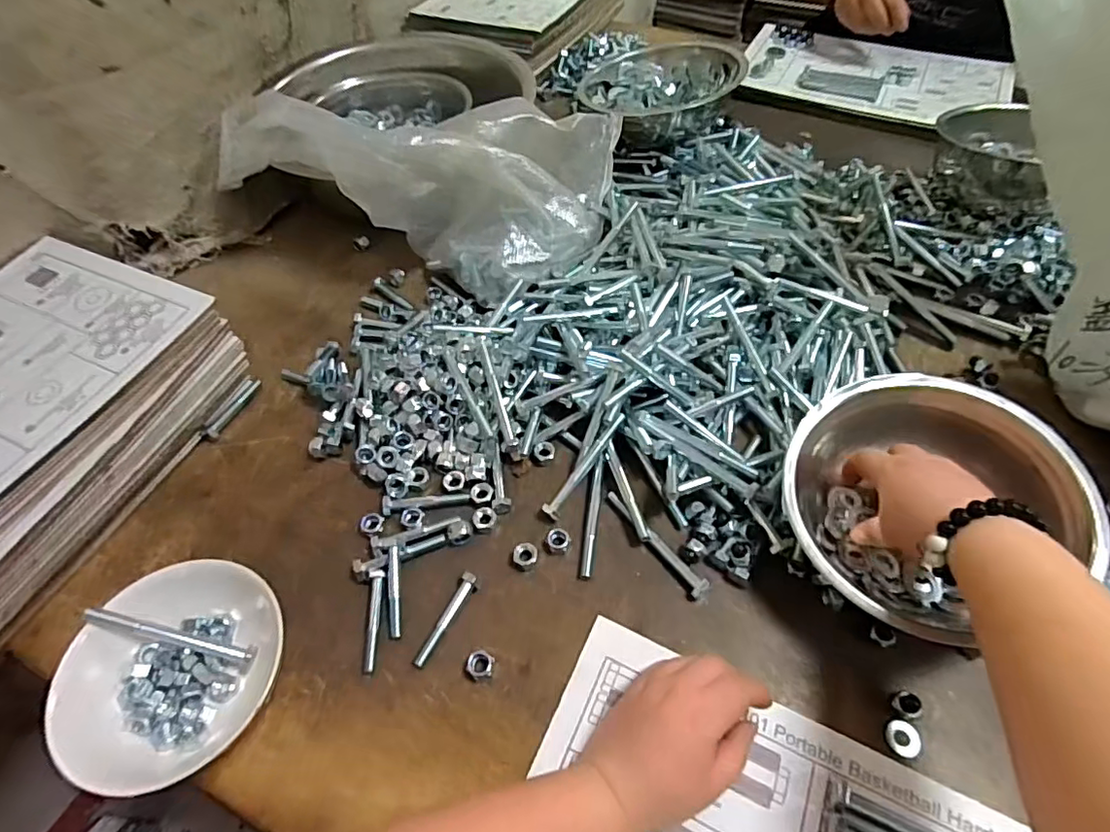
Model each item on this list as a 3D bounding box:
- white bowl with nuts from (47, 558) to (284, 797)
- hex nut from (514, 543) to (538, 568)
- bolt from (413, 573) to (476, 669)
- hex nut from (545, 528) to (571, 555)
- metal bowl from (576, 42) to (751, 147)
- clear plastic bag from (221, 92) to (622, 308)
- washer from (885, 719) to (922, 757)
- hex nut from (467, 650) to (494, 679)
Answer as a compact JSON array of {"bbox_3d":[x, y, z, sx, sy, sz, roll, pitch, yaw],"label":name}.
[{"bbox_3d":[-0.242,0.169,0.375,0.122,0.066,0.132,32,62,23],"label":"white bowl with nuts"},{"bbox_3d":[-0.023,0.108,0.439,0.019,0.012,0.015,-10,54,-5],"label":"hex nut"},{"bbox_3d":[-0.081,0.146,0.411,0.012,0.014,0.071,24,59,19],"label":"bolt"},{"bbox_3d":[0.003,0.098,0.445,0.018,0.010,0.018,30,61,22],"label":"hex nut"},{"bbox_3d":[0.141,-0.430,0.771,0.196,0.087,0.196,-1,54,2],"label":"metal bowl"},{"bbox_3d":[-0.136,-0.290,0.639,0.376,0.163,0.260,14,56,13],"label":"clear plastic bag"},{"bbox_3d":[0.224,0.207,0.364,0.020,0.004,0.021,-7,57,10],"label":"washer"},{"bbox_3d":[-0.051,0.172,0.393,0.016,0.010,0.017,13,56,12],"label":"hex nut"}]

